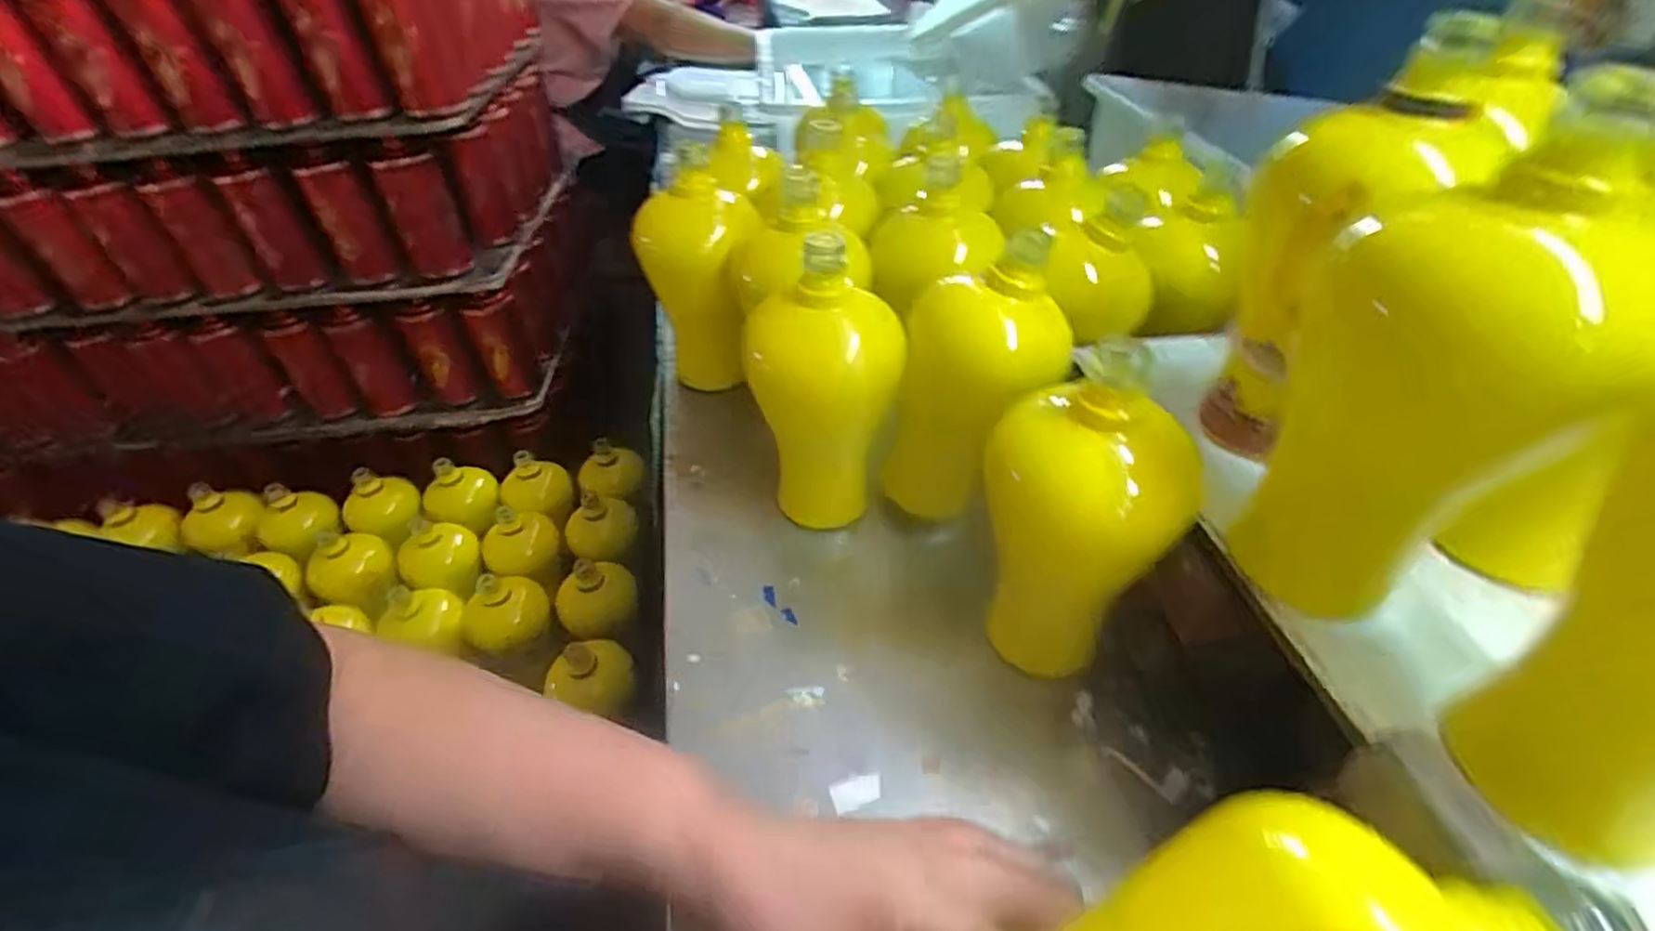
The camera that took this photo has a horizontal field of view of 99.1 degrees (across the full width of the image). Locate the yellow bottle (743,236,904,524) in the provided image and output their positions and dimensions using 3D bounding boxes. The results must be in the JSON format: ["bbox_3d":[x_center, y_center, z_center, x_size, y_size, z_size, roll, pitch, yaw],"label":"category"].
[{"bbox_3d":[-0.005,-0.039,0.485,0.090,0.213,0.086,-9,43,-5],"label":"yellow bottle"}]

